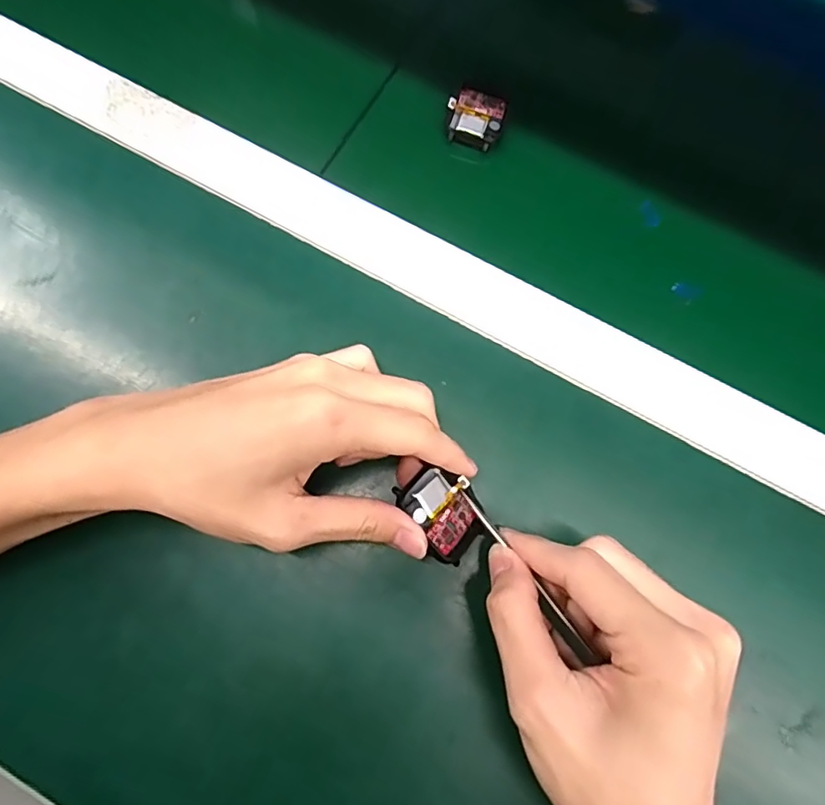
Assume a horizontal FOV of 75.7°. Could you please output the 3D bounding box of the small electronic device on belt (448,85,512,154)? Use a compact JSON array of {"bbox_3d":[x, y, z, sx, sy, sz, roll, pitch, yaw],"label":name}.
[{"bbox_3d":[0.040,-0.180,0.338,0.035,0.011,0.038,22,75,4],"label":"small electronic device on belt"}]

